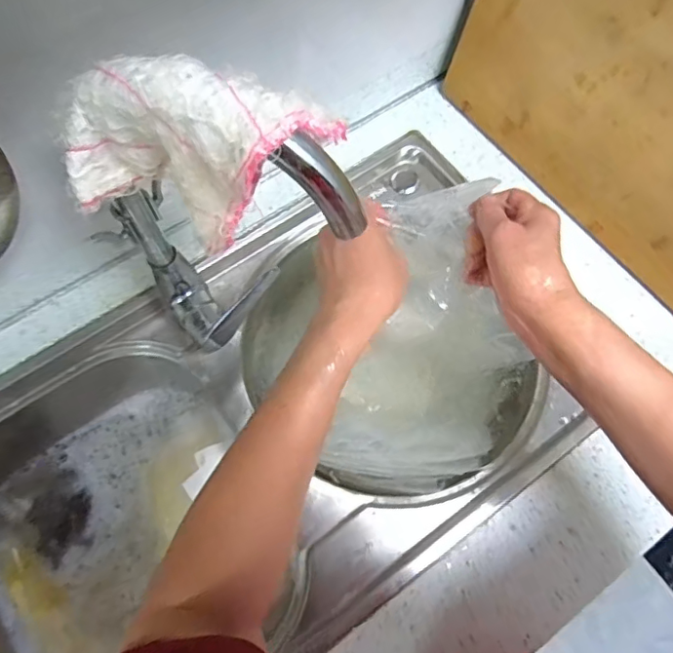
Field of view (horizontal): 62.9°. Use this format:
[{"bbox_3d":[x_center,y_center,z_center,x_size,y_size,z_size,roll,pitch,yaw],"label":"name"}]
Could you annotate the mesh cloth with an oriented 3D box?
[{"bbox_3d":[-0.079,-0.095,0.315,0.161,0.102,0.054,4,67,2],"label":"mesh cloth"}]

